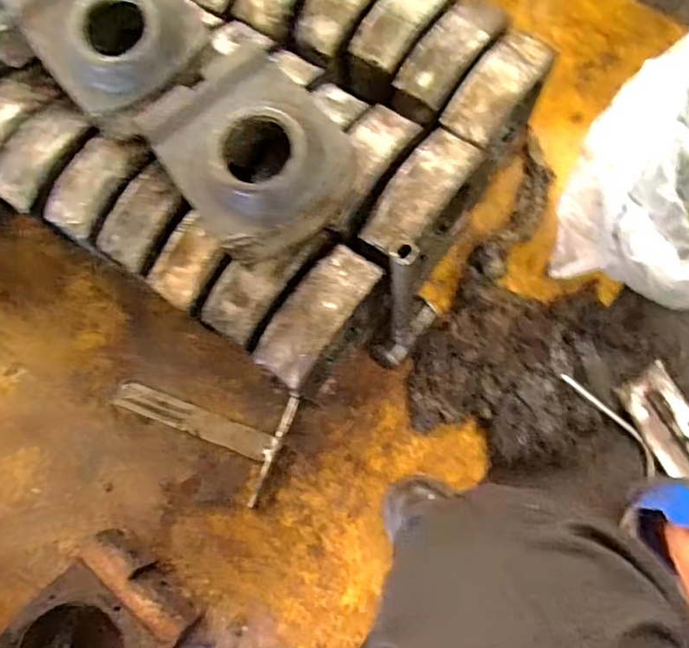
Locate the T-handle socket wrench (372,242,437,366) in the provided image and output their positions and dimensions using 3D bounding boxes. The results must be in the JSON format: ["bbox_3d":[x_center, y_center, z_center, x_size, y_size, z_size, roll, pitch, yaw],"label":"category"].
[{"bbox_3d":[0.076,-0.033,0.640,0.045,0.229,0.089,38,66,24],"label":"T-handle socket wrench"}]

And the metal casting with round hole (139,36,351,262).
[{"bbox_3d":[-0.096,-0.168,0.552,0.160,0.092,0.191,-43,80,-14],"label":"metal casting with round hole"}]

